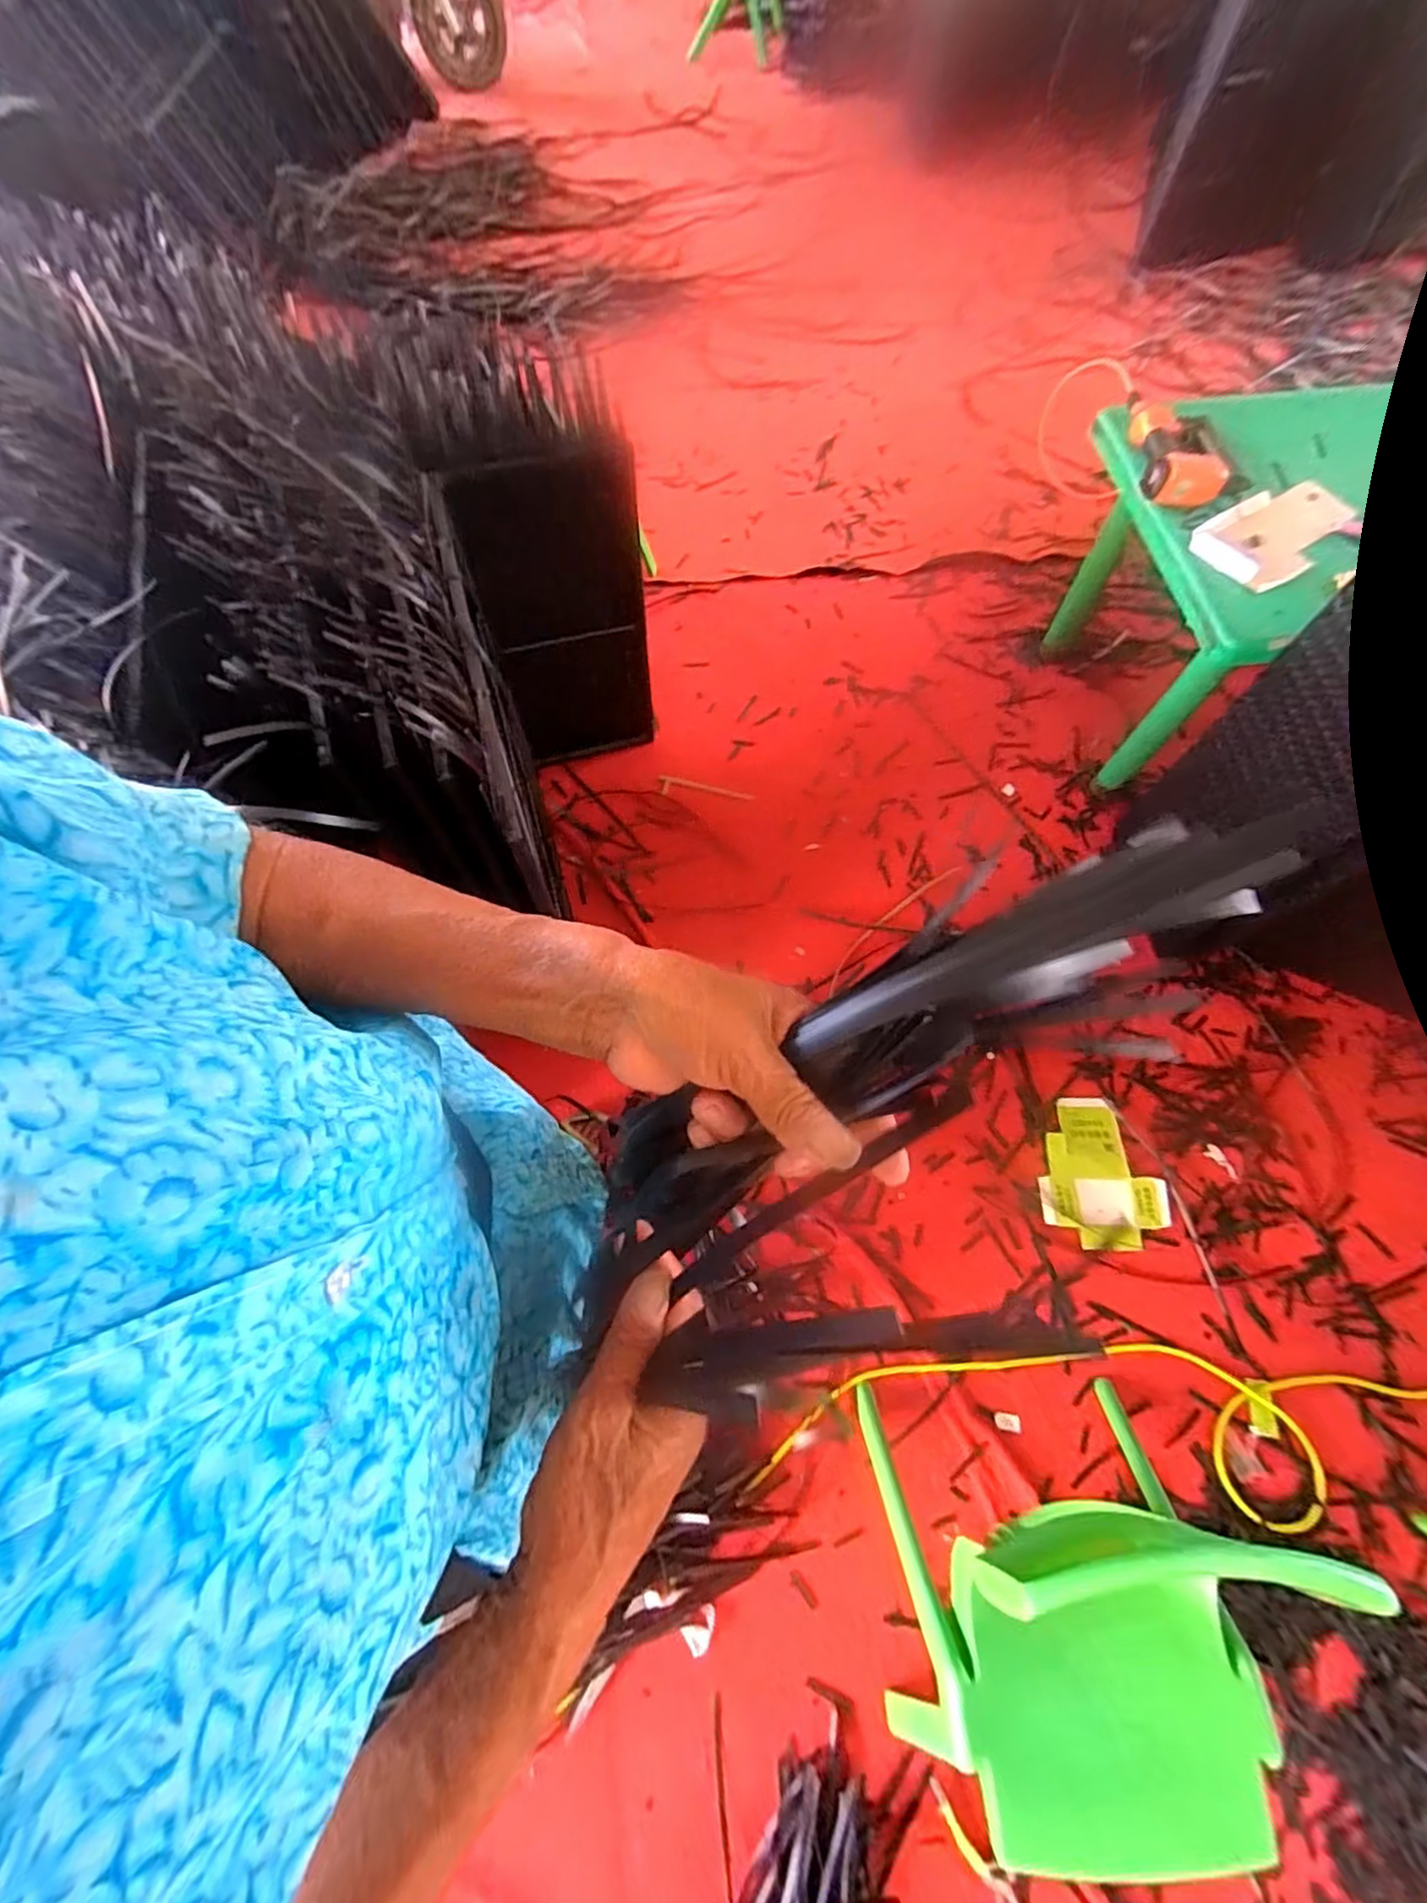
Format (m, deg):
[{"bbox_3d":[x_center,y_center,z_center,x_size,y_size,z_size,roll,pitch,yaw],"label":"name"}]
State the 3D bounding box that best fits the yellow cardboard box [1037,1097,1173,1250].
[{"bbox_3d":[0.645,0.370,1.136,0.200,0.015,0.239,-1,67,0],"label":"yellow cardboard box"}]

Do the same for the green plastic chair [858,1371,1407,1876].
[{"bbox_3d":[0.384,0.729,0.716,0.341,0.516,0.323,0,67,1],"label":"green plastic chair"}]

